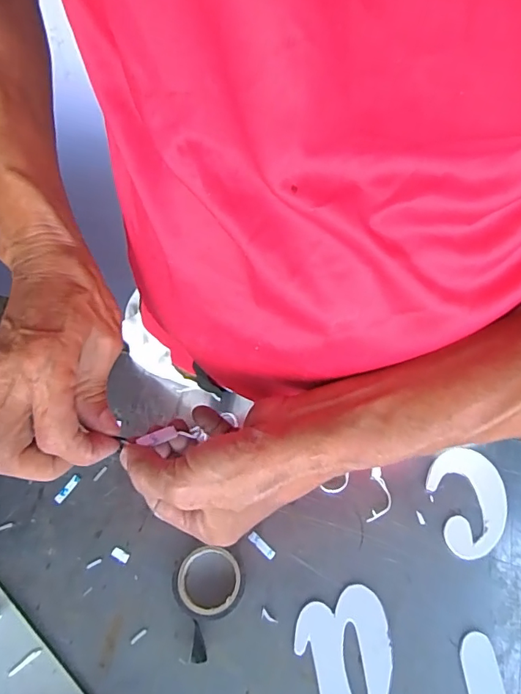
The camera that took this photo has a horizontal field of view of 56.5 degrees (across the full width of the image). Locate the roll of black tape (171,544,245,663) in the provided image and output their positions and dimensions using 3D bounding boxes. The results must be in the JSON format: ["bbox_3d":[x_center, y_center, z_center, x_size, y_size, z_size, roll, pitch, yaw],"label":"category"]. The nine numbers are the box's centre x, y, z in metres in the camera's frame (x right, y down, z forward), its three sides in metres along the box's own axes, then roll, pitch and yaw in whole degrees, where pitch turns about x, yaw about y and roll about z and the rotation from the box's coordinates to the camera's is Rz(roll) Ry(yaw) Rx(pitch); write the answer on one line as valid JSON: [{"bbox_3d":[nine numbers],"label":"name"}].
[{"bbox_3d":[-0.047,0.194,0.377,0.056,0.019,0.074,30,67,14],"label":"roll of black tape"}]

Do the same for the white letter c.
[{"bbox_3d":[0.180,0.131,0.416,0.064,0.005,0.087,-11,64,-8],"label":"white letter c"}]

